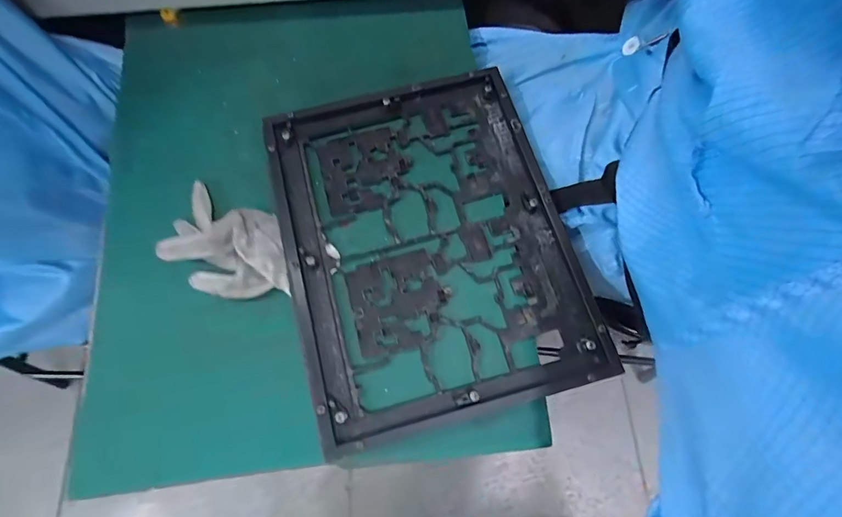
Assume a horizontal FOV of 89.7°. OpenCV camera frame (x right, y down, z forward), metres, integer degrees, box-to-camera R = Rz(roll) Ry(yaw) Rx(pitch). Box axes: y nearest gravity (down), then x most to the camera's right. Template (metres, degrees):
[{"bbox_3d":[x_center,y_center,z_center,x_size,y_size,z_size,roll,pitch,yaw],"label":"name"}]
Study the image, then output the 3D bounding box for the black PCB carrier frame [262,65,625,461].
[{"bbox_3d":[0.004,-0.023,0.404,0.261,0.022,0.331,-14,72,-7],"label":"black PCB carrier frame"}]

